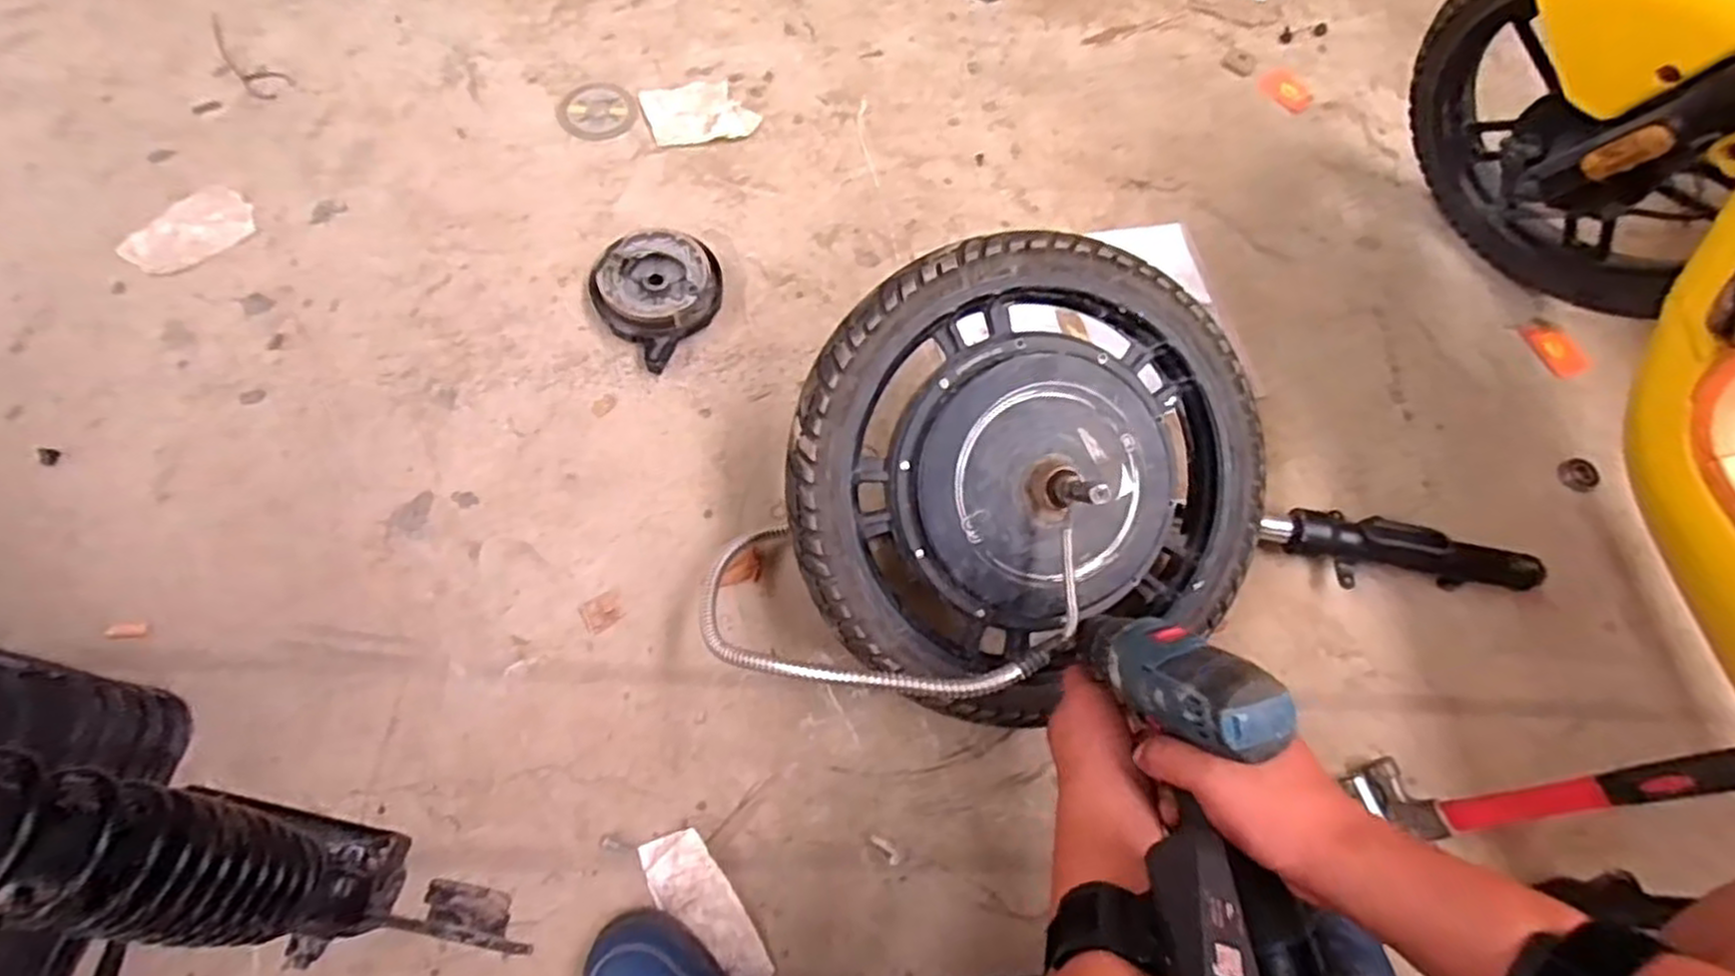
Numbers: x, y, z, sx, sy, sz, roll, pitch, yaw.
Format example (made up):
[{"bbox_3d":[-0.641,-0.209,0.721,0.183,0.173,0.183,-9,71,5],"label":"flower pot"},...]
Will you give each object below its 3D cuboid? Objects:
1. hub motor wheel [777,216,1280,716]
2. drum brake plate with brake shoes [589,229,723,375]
[{"bbox_3d":[0.126,-0.008,0.608,0.370,0.125,0.365,0,93,-8],"label":"hub motor wheel"},{"bbox_3d":[-0.213,-0.200,0.764,0.125,0.042,0.123,1,66,-3],"label":"drum brake plate with brake shoes"}]

